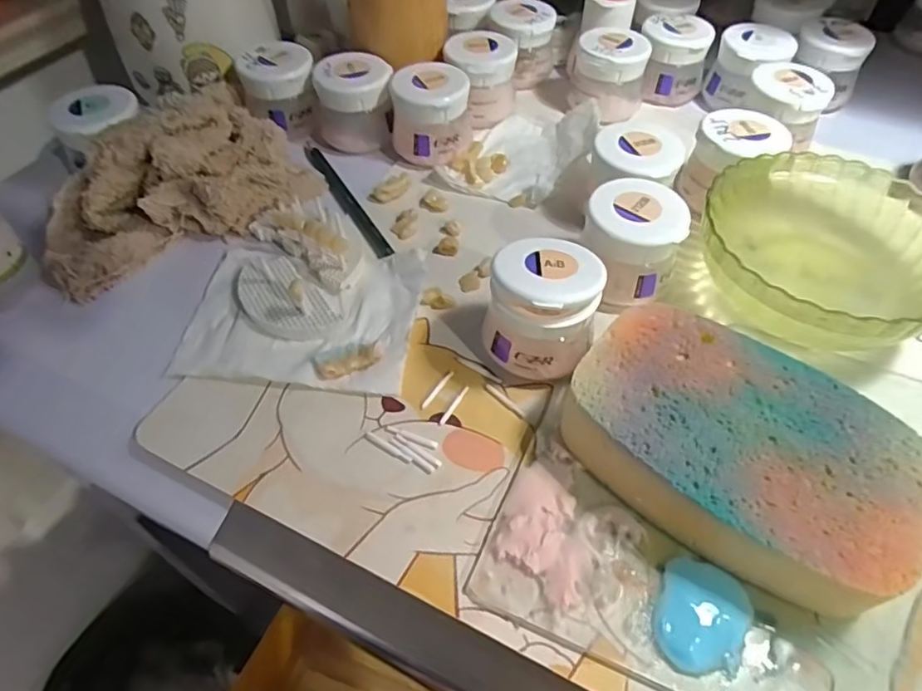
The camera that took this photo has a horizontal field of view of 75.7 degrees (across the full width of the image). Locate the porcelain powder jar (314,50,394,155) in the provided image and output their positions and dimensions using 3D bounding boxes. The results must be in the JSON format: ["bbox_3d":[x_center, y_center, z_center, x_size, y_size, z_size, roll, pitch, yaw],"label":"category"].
[{"bbox_3d":[-0.073,-0.167,0.405,0.054,0.046,0.042,2,53,2],"label":"porcelain powder jar"}]

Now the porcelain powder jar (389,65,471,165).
[{"bbox_3d":[-0.020,-0.151,0.390,0.051,0.048,0.045,-1,52,0],"label":"porcelain powder jar"}]

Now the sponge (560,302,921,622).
[{"bbox_3d":[0.113,0.039,0.243,0.133,0.033,0.089,26,56,19],"label":"sponge"}]

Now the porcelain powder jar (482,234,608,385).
[{"bbox_3d":[0.038,-0.018,0.281,0.050,0.055,0.054,0,52,0],"label":"porcelain powder jar"}]

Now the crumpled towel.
[{"bbox_3d":[-0.167,-0.099,0.347,0.158,0.045,0.084,-21,55,-15],"label":"crumpled towel"}]

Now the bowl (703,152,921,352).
[{"bbox_3d":[0.181,-0.049,0.306,0.120,0.042,0.113,-1,55,1],"label":"bowl"}]

